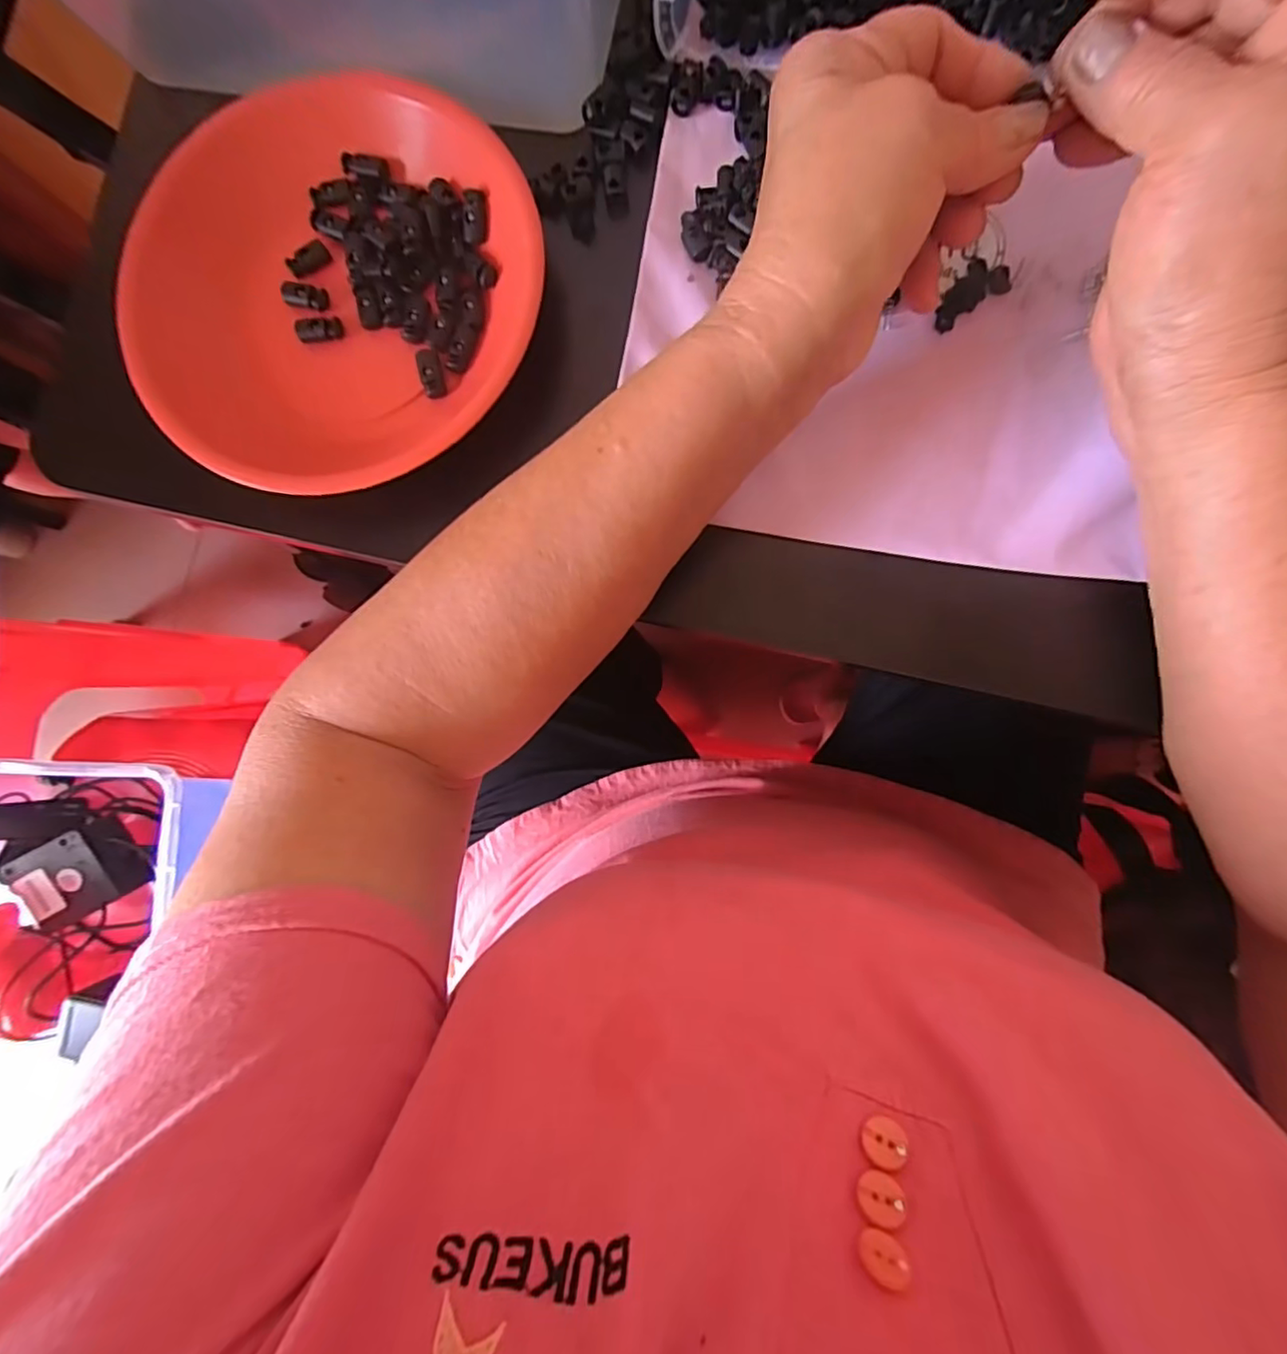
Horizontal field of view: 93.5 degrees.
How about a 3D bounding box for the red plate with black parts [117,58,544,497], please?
[{"bbox_3d":[-0.149,-0.181,0.290,0.194,0.045,0.183,0,86,5],"label":"red plate with black parts"}]

